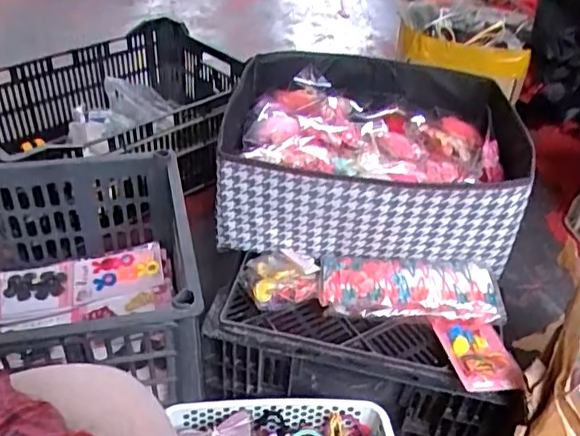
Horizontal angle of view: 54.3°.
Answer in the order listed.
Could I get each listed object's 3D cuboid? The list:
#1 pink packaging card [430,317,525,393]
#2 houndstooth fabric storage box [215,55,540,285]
[{"bbox_3d":[0.230,0.166,0.694,0.079,0.019,0.104,-2,39,-8],"label":"pink packaging card"},{"bbox_3d":[0.111,-0.096,0.855,0.403,0.164,0.358,8,39,4],"label":"houndstooth fabric storage box"}]

